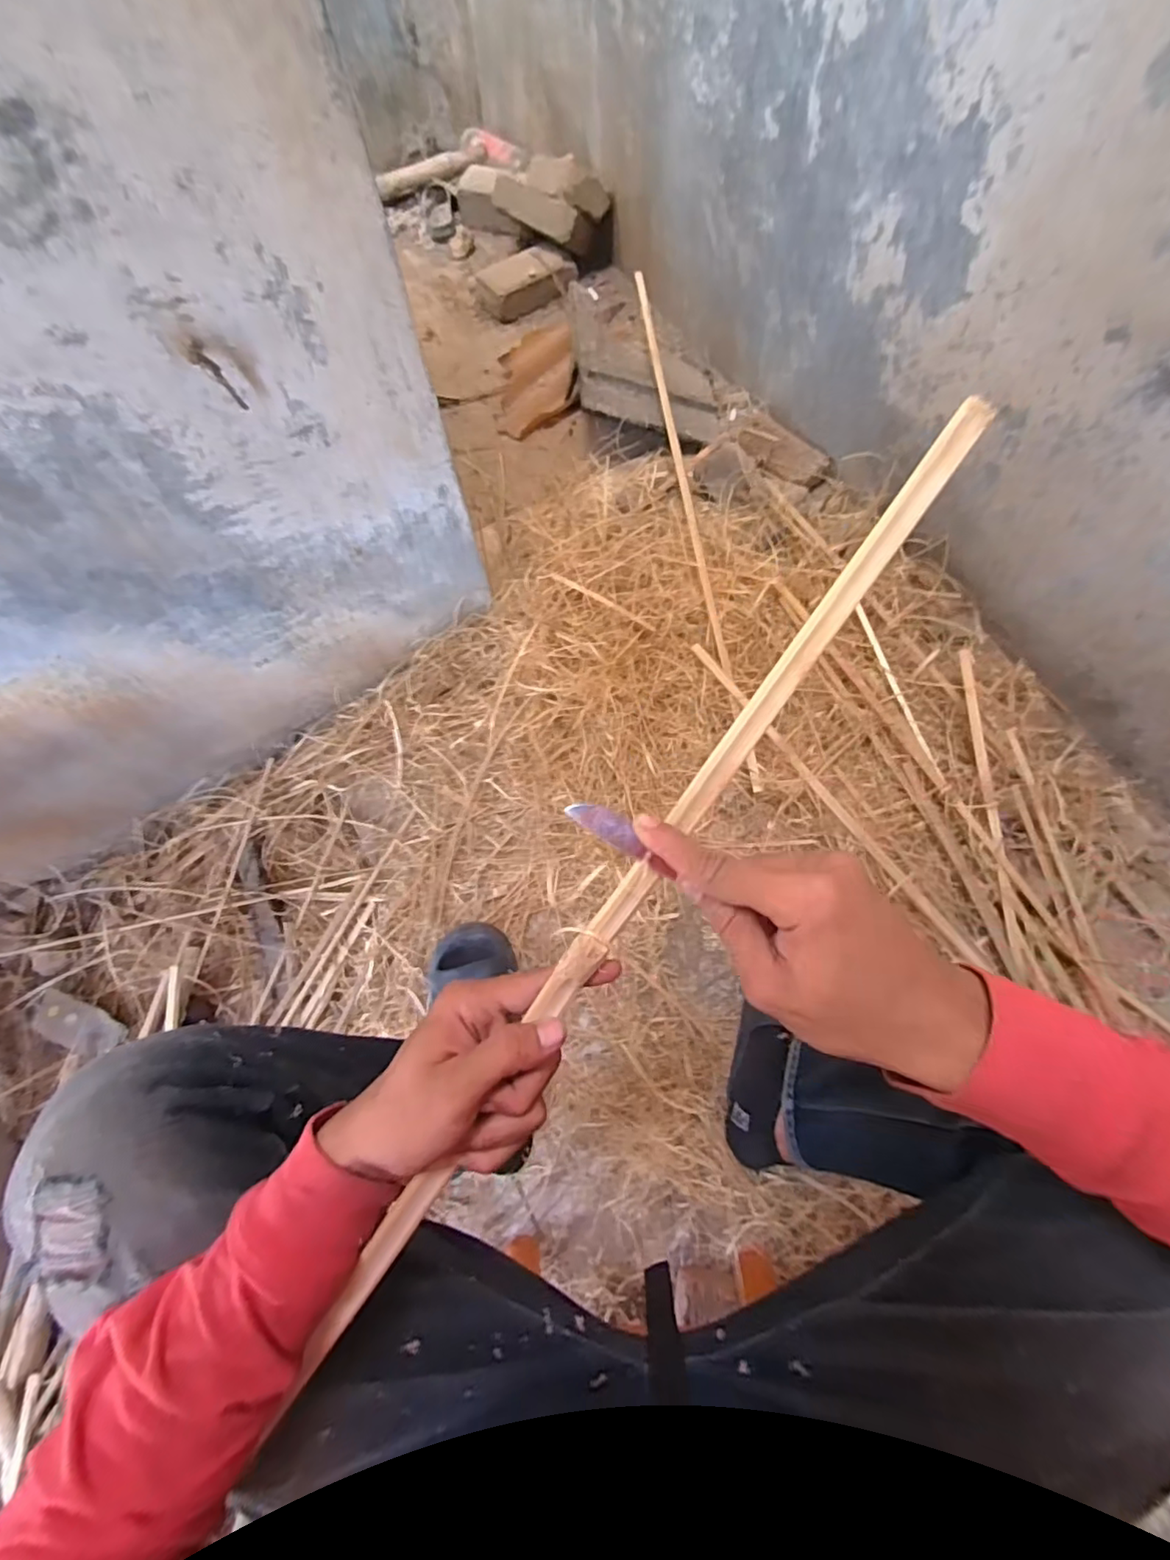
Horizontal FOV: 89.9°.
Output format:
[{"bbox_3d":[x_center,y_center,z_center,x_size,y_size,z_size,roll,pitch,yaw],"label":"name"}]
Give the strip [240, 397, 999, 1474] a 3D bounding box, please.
[{"bbox_3d":[0.025,0.061,0.308,0.020,0.012,0.601,36,92,12],"label":"strip"}]

